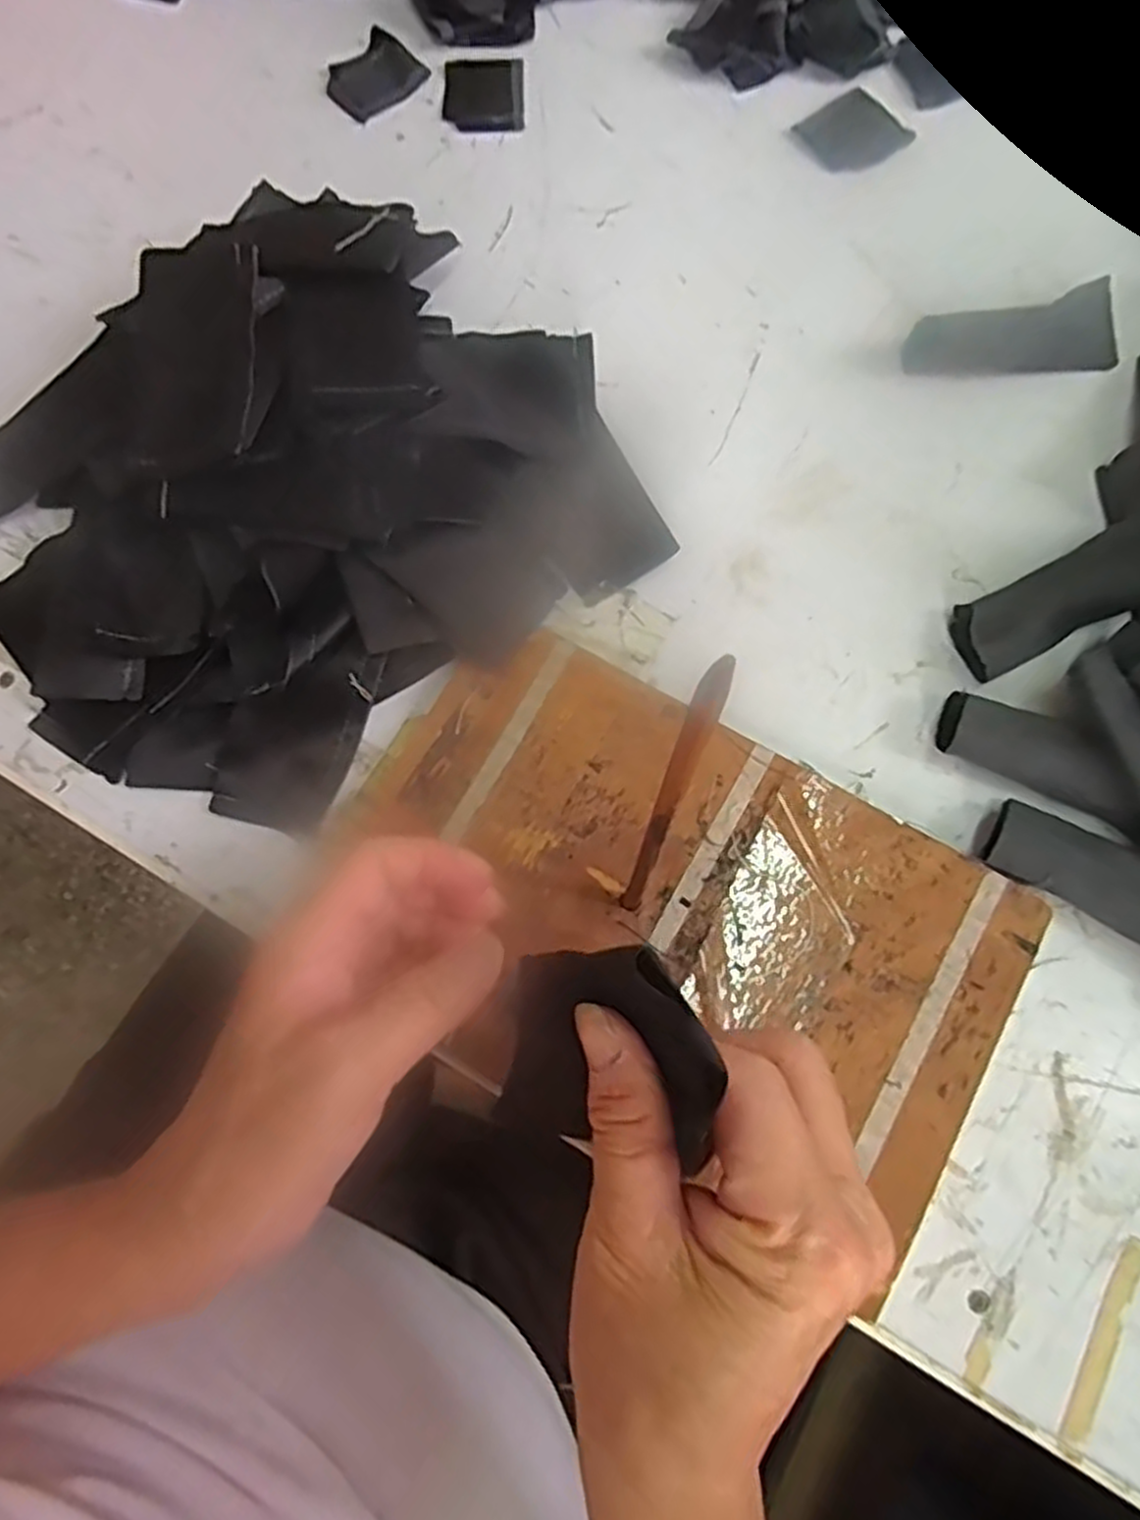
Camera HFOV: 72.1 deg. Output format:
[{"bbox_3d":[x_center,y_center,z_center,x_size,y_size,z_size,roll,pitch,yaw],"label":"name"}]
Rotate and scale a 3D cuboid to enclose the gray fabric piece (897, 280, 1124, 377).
[{"bbox_3d":[0.228,-0.217,0.405,0.107,0.018,0.038,-8,75,-1],"label":"gray fabric piece"}]

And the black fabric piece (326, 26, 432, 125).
[{"bbox_3d":[-0.117,-0.408,0.469,0.045,0.004,0.054,44,84,6],"label":"black fabric piece"}]

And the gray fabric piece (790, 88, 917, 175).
[{"bbox_3d":[0.164,-0.363,0.455,0.055,0.004,0.049,-34,77,-8],"label":"gray fabric piece"}]

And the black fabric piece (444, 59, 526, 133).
[{"bbox_3d":[-0.051,-0.396,0.466,0.047,0.004,0.054,-3,75,1],"label":"black fabric piece"}]

